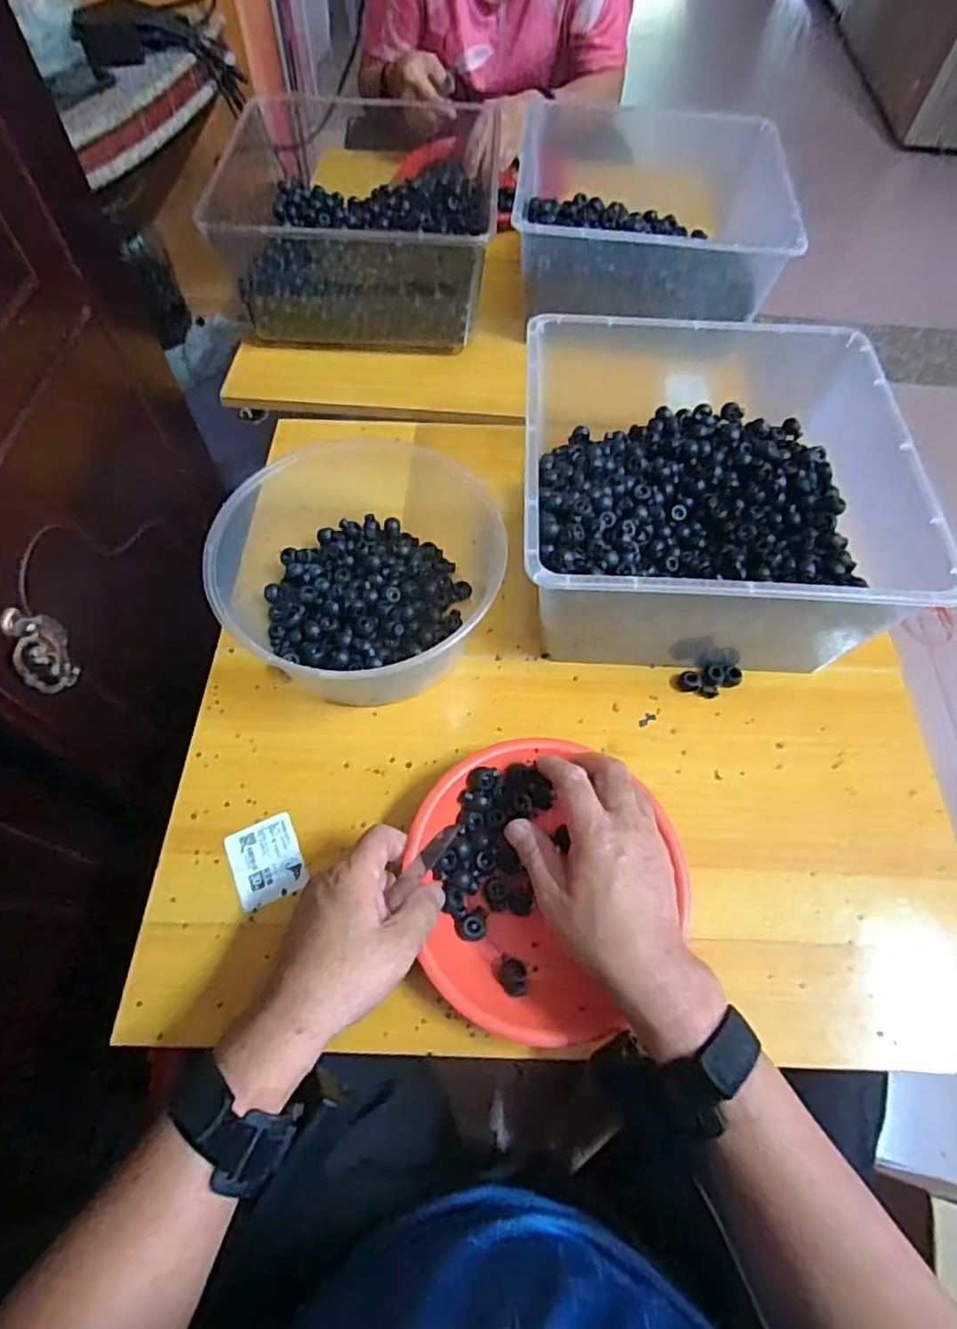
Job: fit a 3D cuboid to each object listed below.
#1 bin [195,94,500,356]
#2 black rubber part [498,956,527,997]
[{"bbox_3d":[-0.134,-0.525,0.771,0.292,0.130,0.264,2,61,0],"label":"bin"},{"bbox_3d":[0.023,0.213,0.434,0.019,0.010,0.023,7,61,3],"label":"black rubber part"}]

